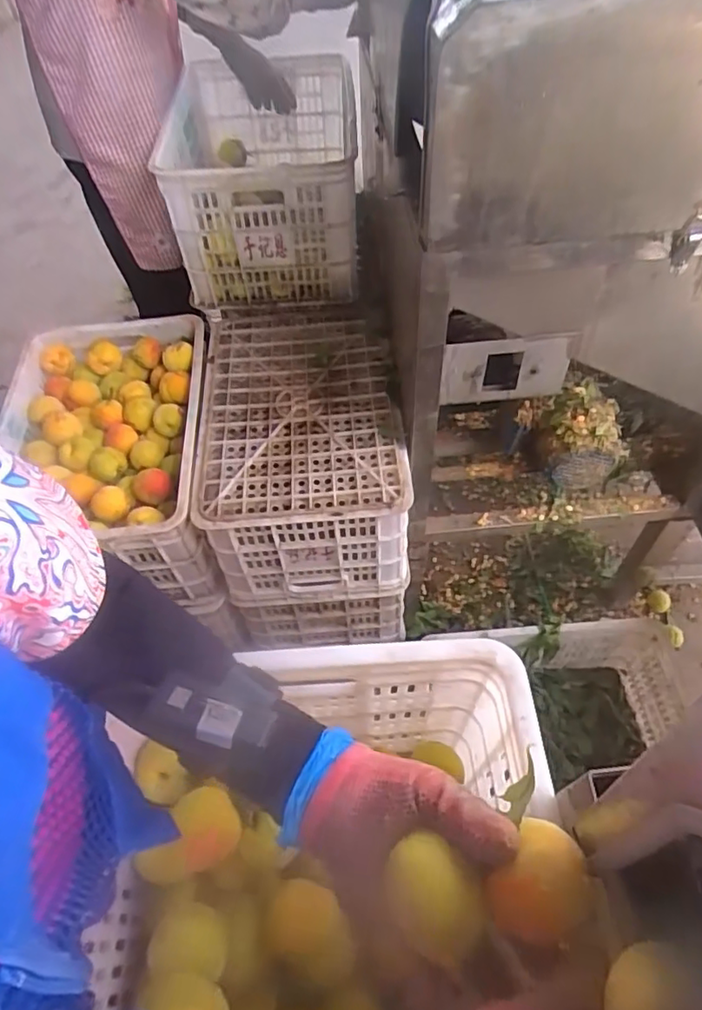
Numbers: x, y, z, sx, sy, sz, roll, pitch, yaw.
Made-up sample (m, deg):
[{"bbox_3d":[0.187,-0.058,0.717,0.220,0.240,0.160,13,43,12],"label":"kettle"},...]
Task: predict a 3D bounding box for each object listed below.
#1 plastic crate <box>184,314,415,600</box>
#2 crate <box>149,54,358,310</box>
[{"bbox_3d":[-0.088,-0.103,1.100,0.338,0.261,0.484,-6,54,-1],"label":"plastic crate"},{"bbox_3d":[-0.164,-0.641,1.135,0.339,0.293,0.428,-4,54,0],"label":"crate"}]

